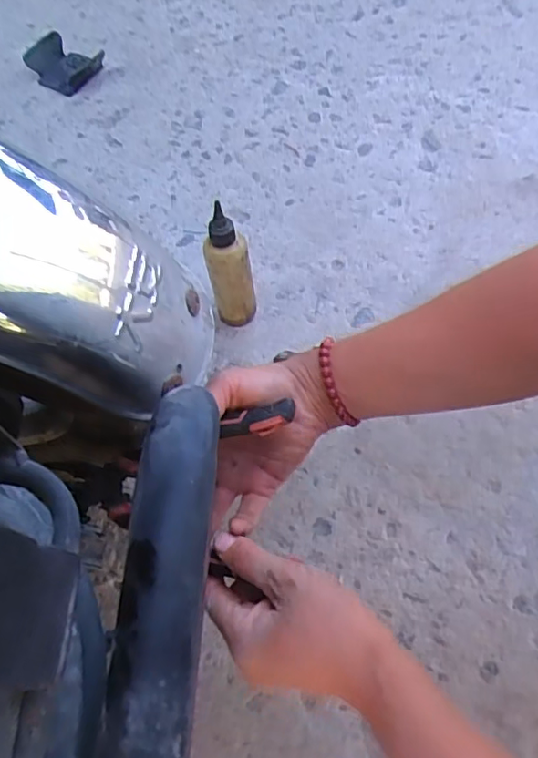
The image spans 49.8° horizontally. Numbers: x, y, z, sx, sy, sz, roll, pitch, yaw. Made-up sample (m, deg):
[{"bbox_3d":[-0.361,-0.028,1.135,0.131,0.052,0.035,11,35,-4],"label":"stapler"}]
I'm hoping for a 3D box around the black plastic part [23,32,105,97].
[{"bbox_3d":[-0.267,-0.409,0.747,0.089,0.032,0.071,27,68,15],"label":"black plastic part"}]

